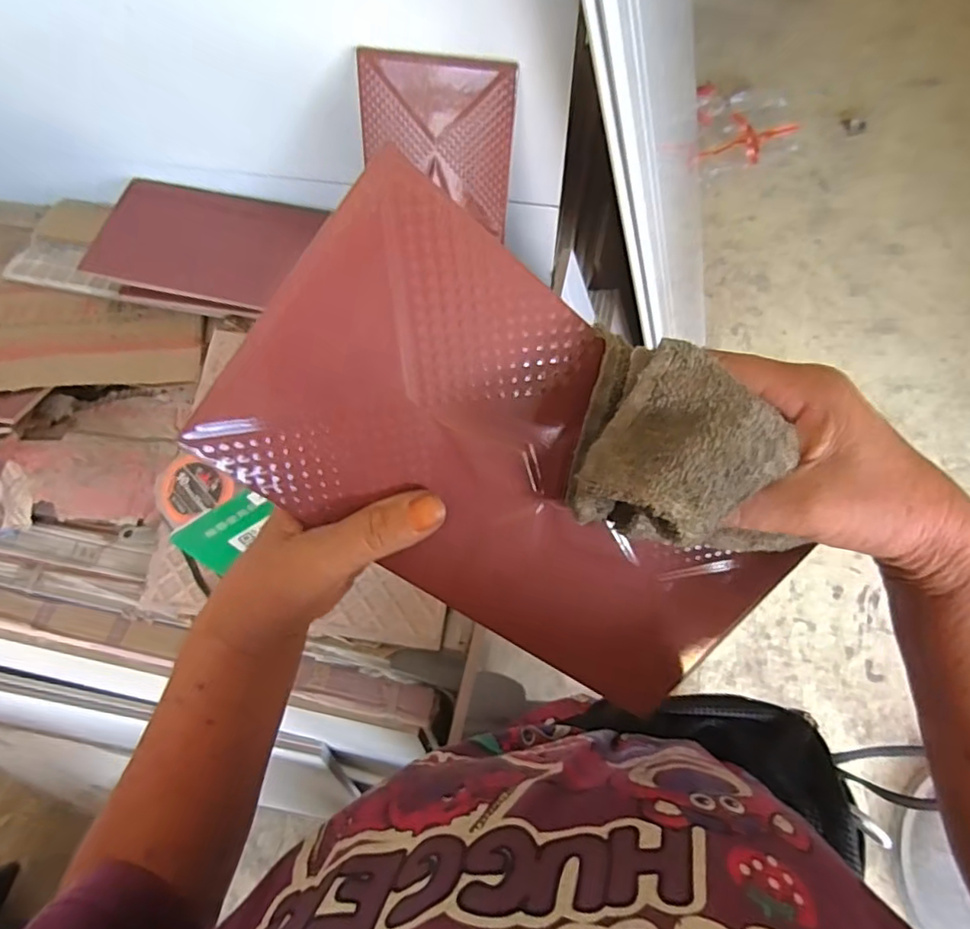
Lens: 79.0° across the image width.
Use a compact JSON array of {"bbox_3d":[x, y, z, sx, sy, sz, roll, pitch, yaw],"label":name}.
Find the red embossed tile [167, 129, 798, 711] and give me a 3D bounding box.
[{"bbox_3d":[0.027,0.016,0.263,0.273,0.012,0.135,35,103,-21],"label":"red embossed tile"}]

